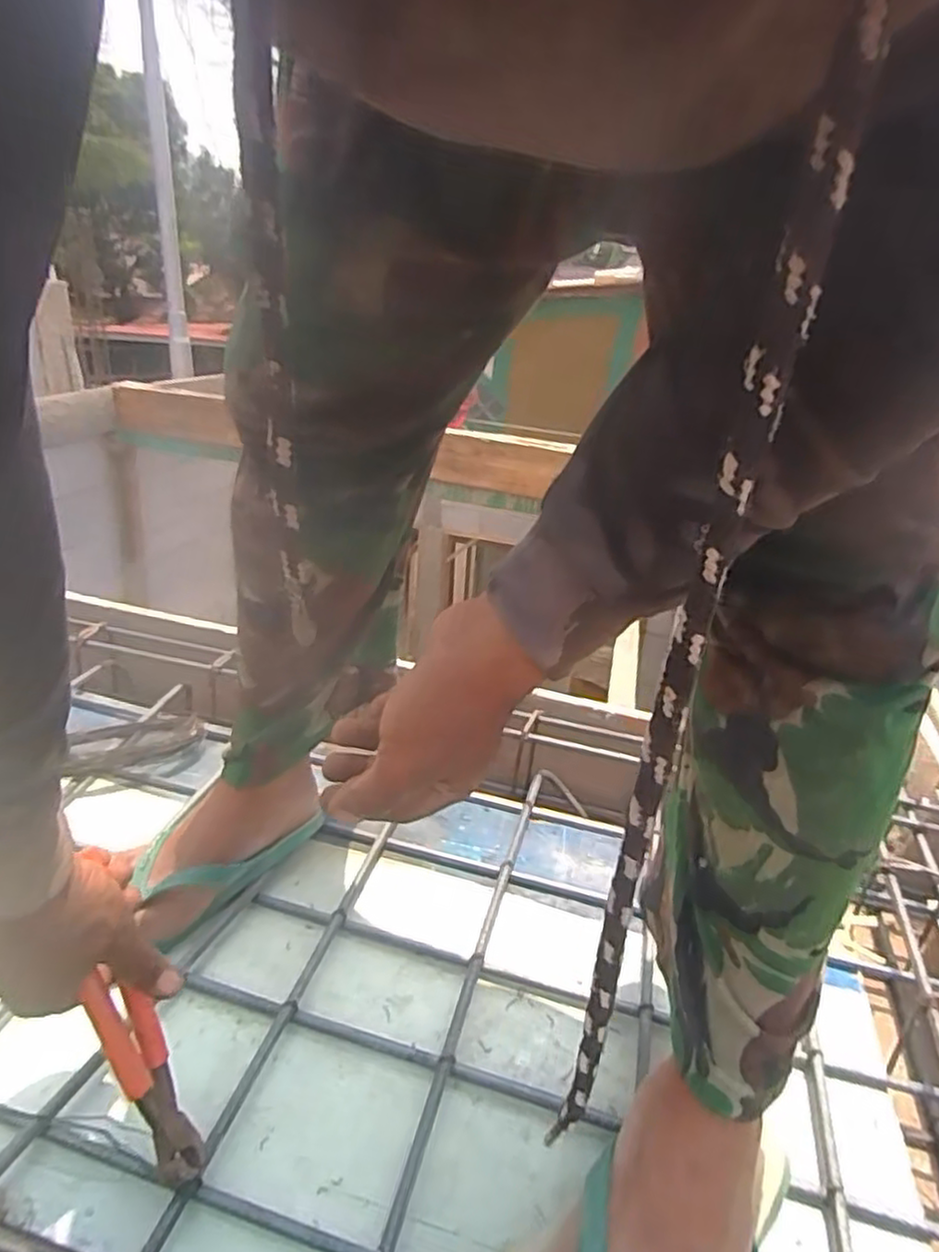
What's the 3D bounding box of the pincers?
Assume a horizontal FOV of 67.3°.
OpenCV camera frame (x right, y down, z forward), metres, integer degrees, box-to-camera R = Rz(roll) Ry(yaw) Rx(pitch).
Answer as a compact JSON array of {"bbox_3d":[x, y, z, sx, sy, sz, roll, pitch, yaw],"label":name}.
[{"bbox_3d":[-0.214,0.297,0.472,0.038,0.144,0.023,-25,-1,-45],"label":"pincers"}]

